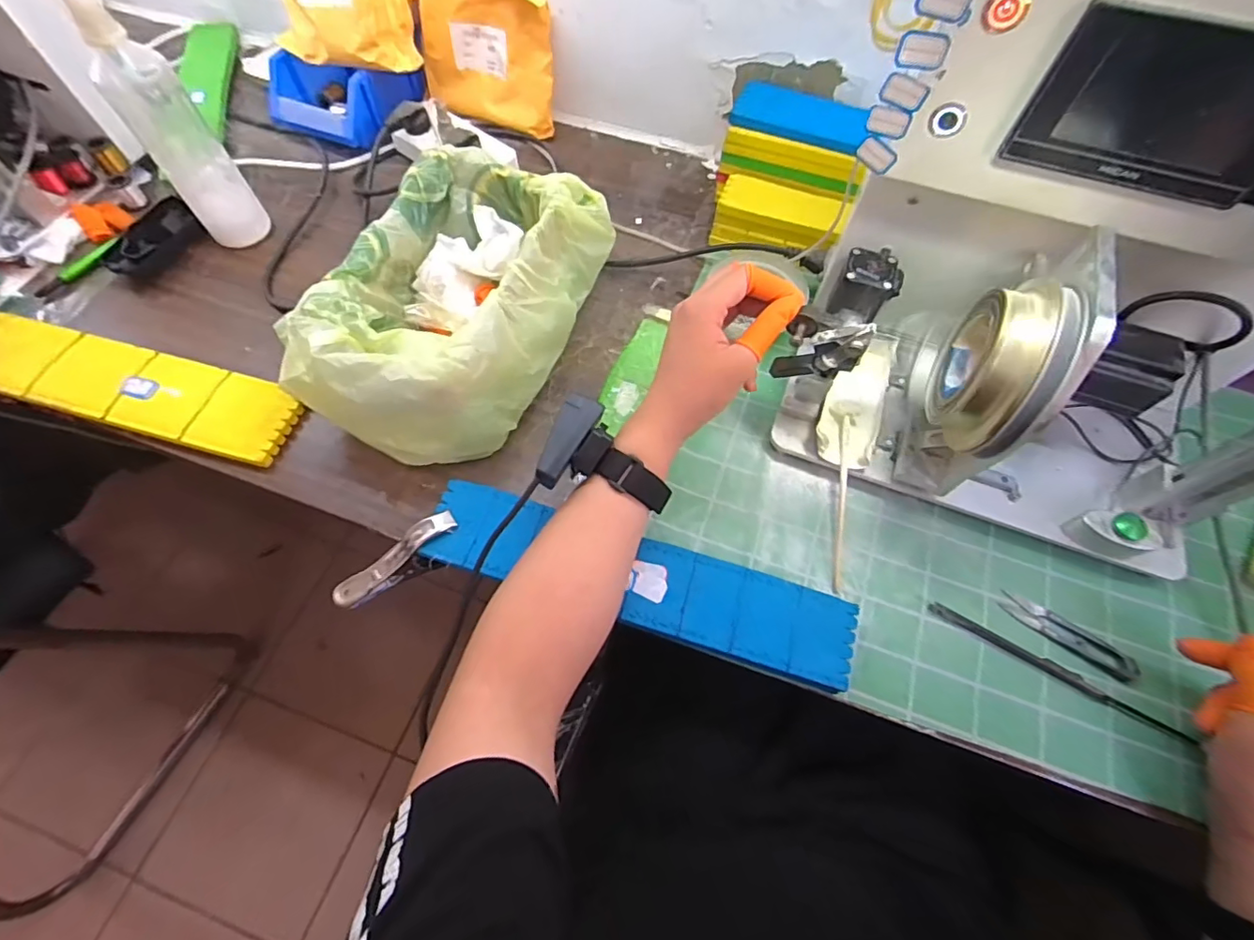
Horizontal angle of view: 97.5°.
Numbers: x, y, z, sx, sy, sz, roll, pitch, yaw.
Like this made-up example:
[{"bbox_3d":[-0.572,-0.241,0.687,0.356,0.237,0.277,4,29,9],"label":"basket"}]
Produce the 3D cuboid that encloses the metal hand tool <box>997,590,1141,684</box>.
[{"bbox_3d":[0.349,0.131,0.436,0.101,0.010,0.022,34,68,14],"label":"metal hand tool"}]

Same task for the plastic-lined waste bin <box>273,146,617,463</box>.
[{"bbox_3d":[-0.144,-0.158,0.508,0.171,0.110,0.304,18,65,8],"label":"plastic-lined waste bin"}]

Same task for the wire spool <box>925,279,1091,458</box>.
[{"bbox_3d":[0.254,-0.071,0.371,0.052,0.096,0.104,20,65,9],"label":"wire spool"}]

